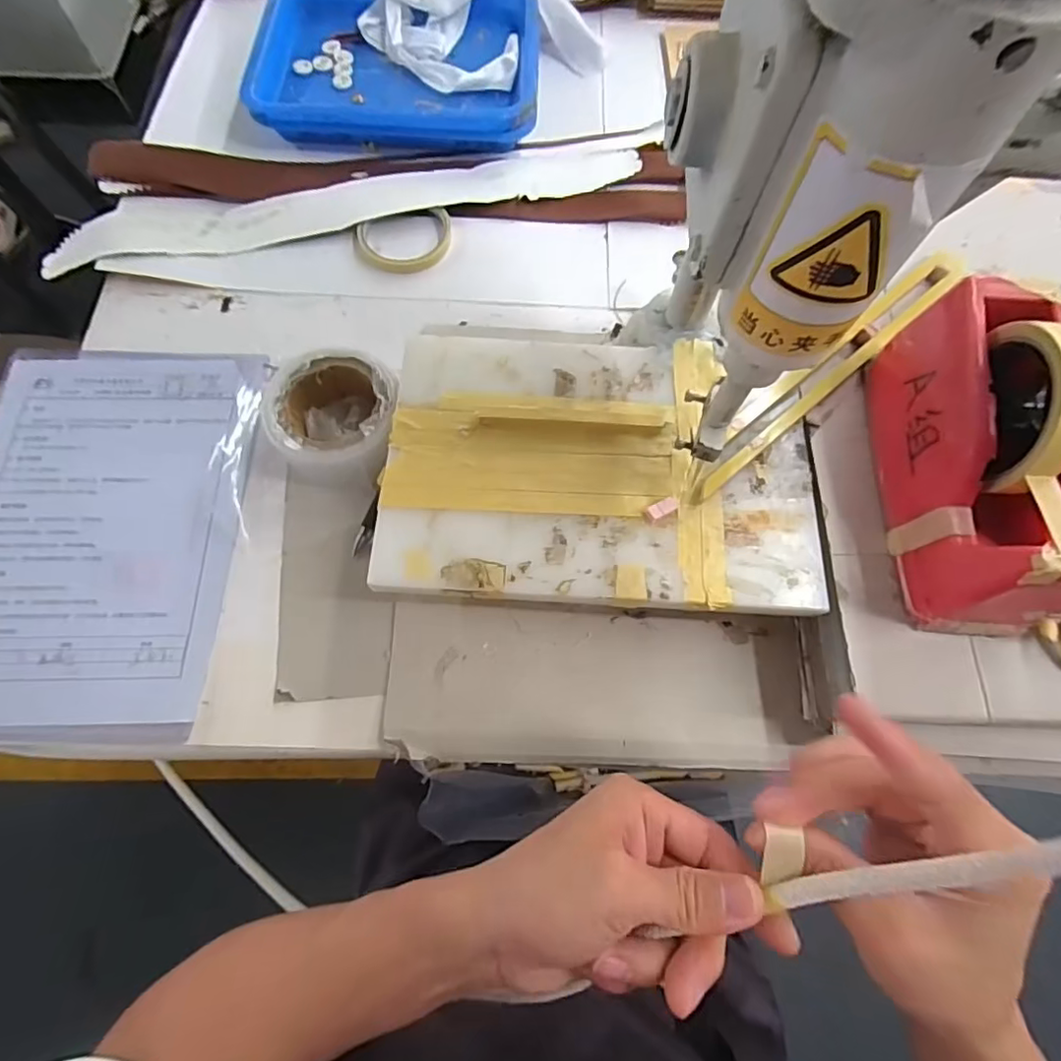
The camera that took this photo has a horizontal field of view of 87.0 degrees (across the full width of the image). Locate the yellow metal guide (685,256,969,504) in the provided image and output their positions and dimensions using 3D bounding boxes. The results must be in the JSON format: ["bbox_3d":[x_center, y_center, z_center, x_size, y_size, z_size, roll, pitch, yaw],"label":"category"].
[{"bbox_3d":[0.228,-0.124,0.420,0.318,0.016,0.028,-40,76,-14],"label":"yellow metal guide"}]

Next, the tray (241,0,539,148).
[{"bbox_3d":[-0.135,-0.492,0.584,0.286,0.037,0.215,2,72,-2],"label":"tray"}]

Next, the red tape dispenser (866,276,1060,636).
[{"bbox_3d":[0.280,-0.049,0.335,0.073,0.113,0.202,0,71,-2],"label":"red tape dispenser"}]

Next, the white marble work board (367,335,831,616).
[{"bbox_3d":[0.048,-0.047,0.392,0.292,0.011,0.197,3,71,-1],"label":"white marble work board"}]

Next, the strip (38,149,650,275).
[{"bbox_3d":[-0.169,-0.314,0.530,0.542,0.016,0.070,-11,72,-6],"label":"strip"}]

